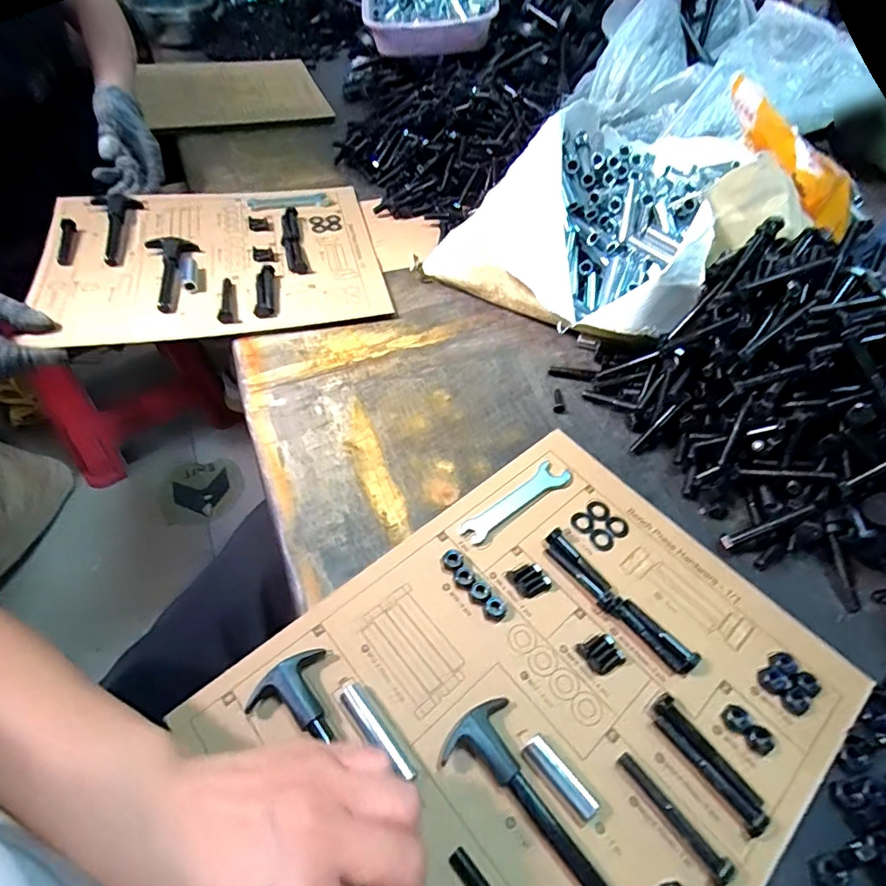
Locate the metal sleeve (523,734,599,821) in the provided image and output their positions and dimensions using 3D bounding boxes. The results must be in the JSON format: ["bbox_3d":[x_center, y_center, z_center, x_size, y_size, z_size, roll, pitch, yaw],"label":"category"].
[{"bbox_3d":[0.072,0.205,0.315,0.013,0.015,0.050,-35,62,-28],"label":"metal sleeve"}]

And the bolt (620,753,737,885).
[{"bbox_3d":[0.137,0.221,0.304,0.012,0.011,0.076,-29,59,-25],"label":"bolt"}]

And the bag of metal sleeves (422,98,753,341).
[{"bbox_3d":[0.176,-0.238,0.589,0.289,0.157,0.259,38,58,23],"label":"bag of metal sleeves"}]

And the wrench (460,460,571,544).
[{"bbox_3d":[0.063,0.050,0.446,0.114,0.005,0.025,-29,59,-25],"label":"wrench"}]

